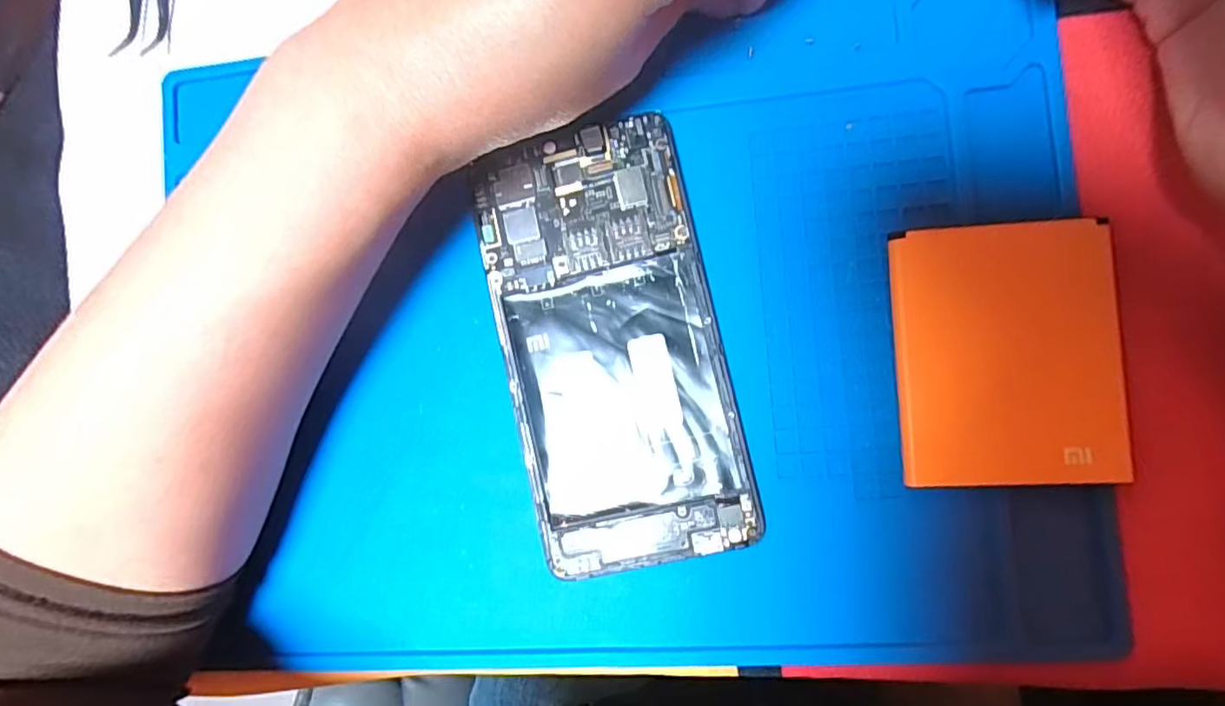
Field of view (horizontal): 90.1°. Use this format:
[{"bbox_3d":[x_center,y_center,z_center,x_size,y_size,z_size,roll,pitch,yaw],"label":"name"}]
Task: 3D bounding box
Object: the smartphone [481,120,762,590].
[{"bbox_3d":[-0.001,-0.002,0.207,0.072,0.009,0.145,-13,86,7],"label":"smartphone"}]

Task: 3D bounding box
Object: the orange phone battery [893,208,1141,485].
[{"bbox_3d":[0.123,0.000,0.191,0.064,0.007,0.081,-3,87,7],"label":"orange phone battery"}]

